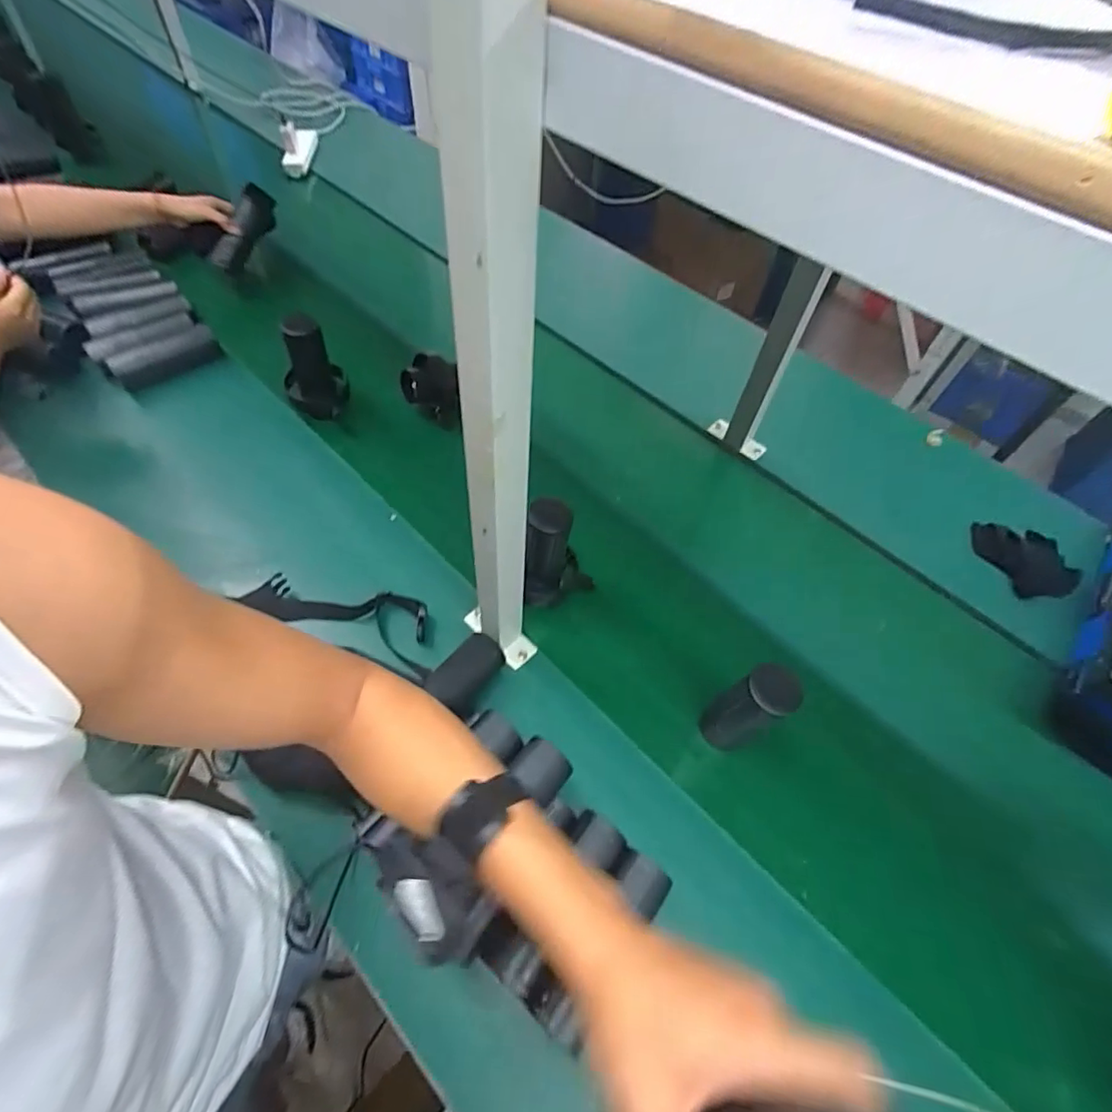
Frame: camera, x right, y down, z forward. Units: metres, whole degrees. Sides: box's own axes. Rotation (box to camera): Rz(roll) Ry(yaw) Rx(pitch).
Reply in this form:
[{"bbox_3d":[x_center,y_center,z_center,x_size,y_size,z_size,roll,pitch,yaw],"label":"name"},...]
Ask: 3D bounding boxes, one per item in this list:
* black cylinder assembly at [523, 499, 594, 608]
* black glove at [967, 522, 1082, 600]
[{"bbox_3d":[0.003,0.017,0.718,0.086,0.192,0.066,0,56,-4],"label":"black cylinder assembly"},{"bbox_3d":[0.701,0.002,0.839,0.095,0.010,0.142,-31,68,-2],"label":"black glove"}]

